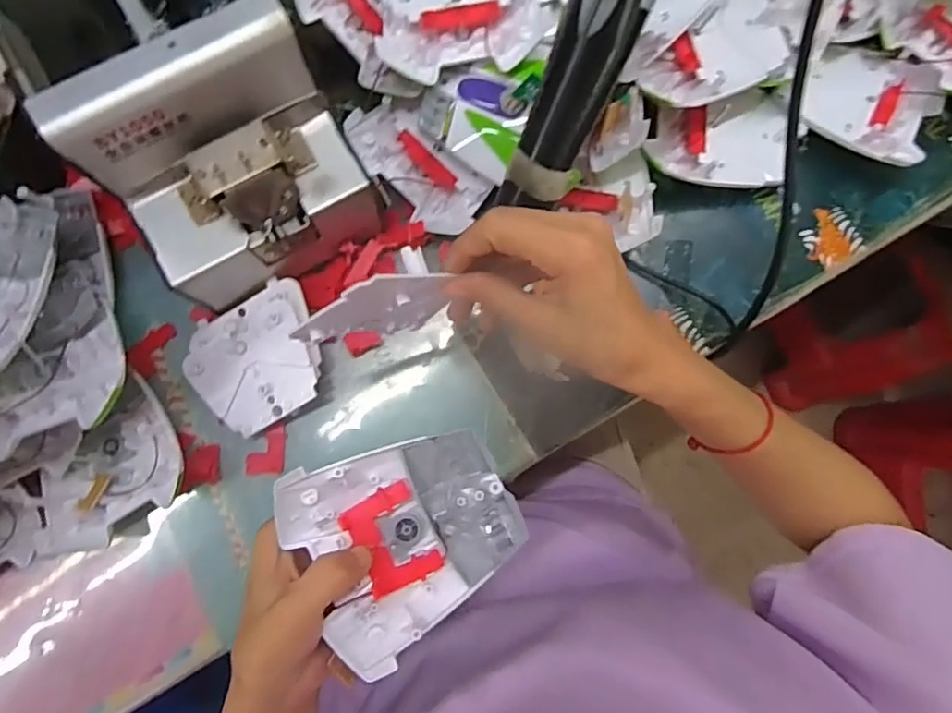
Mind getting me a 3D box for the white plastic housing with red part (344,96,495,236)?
[{"bbox_3d":[-0.038,-0.129,0.395,0.052,0.021,0.097,-45,87,-7],"label":"white plastic housing with red part"}]

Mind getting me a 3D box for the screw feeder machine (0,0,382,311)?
[{"bbox_3d":[-0.153,-0.140,0.326,0.119,0.124,0.174,-29,85,-6],"label":"screw feeder machine"}]

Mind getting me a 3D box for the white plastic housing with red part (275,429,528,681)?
[{"bbox_3d":[-0.033,0.088,0.293,0.106,0.020,0.094,-25,85,-5],"label":"white plastic housing with red part"}]

